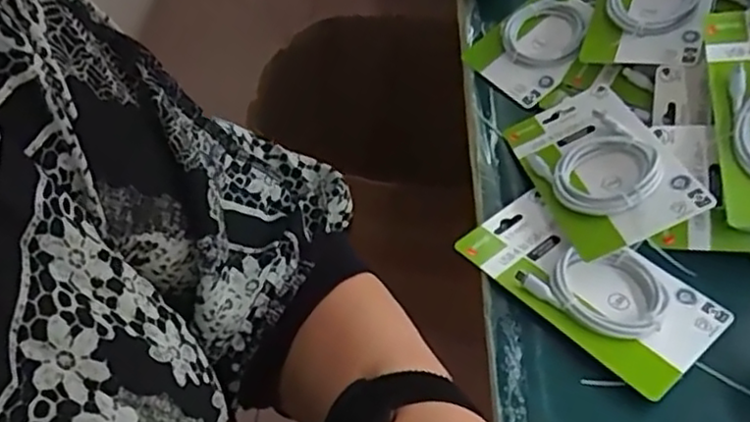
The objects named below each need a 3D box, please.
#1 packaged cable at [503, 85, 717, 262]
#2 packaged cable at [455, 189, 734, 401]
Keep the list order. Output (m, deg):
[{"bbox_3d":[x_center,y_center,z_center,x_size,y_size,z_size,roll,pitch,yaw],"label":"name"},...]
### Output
[{"bbox_3d":[0.178,-0.041,0.557,0.099,0.016,0.178,-27,39,7],"label":"packaged cable"},{"bbox_3d":[0.156,0.049,0.510,0.098,0.017,0.182,-33,56,-25],"label":"packaged cable"}]

